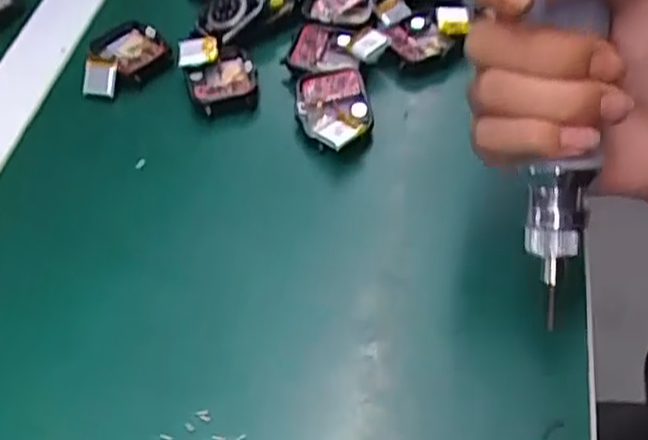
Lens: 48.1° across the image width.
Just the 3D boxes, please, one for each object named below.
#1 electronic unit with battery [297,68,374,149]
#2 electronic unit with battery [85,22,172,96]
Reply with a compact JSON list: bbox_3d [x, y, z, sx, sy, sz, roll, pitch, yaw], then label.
[{"bbox_3d":[0.005,-0.063,0.392,0.038,0.013,0.058,-2,54,-3],"label":"electronic unit with battery"},{"bbox_3d":[-0.120,-0.097,0.425,0.052,0.016,0.050,1,54,-1],"label":"electronic unit with battery"}]

